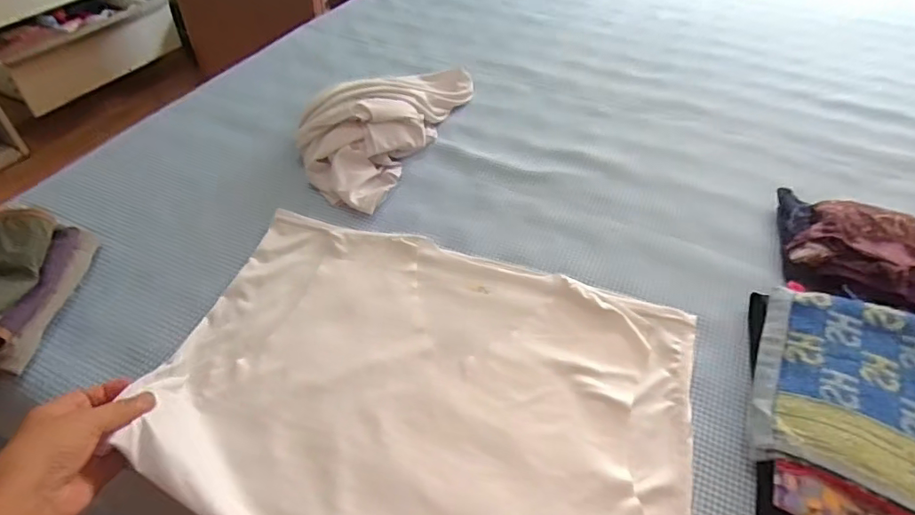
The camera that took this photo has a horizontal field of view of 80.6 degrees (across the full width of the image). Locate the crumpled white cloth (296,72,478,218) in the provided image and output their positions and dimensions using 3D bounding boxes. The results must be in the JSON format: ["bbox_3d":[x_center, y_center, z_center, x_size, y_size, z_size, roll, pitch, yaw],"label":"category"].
[{"bbox_3d":[-0.101,-0.199,0.741,0.142,0.070,0.326,19,48,15],"label":"crumpled white cloth"}]

